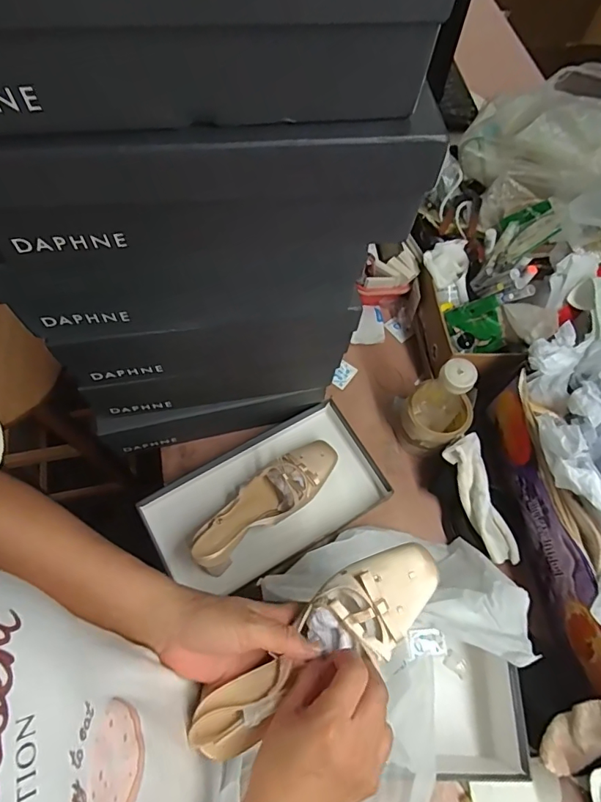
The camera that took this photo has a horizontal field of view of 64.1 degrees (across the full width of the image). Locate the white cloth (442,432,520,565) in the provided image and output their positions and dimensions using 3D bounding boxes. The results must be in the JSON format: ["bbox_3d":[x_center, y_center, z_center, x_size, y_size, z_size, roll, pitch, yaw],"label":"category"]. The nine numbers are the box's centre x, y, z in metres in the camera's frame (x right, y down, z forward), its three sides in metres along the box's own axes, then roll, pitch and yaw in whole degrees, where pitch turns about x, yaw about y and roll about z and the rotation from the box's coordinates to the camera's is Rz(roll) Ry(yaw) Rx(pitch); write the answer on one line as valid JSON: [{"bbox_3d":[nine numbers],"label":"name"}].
[{"bbox_3d":[0.235,0.128,0.619,0.048,0.027,0.164,-20,86,-11],"label":"white cloth"}]

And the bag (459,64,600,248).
[{"bbox_3d":[0.403,-0.381,0.741,0.258,0.131,0.325,-12,67,-8],"label":"bag"}]

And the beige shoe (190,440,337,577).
[{"bbox_3d":[-0.043,0.124,0.622,0.227,0.059,0.074,-38,72,-17],"label":"beige shoe"}]

